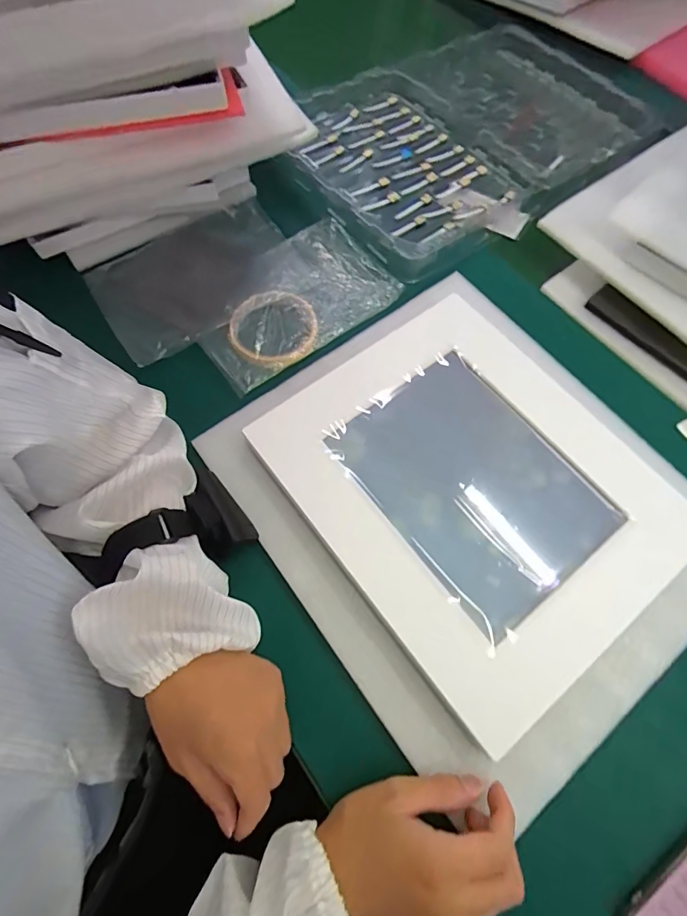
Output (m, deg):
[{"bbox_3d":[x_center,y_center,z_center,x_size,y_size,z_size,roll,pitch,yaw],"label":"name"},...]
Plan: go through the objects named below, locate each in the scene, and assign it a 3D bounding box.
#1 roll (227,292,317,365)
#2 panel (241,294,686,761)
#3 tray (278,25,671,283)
[{"bbox_3d":[-0.068,-0.133,0.430,0.083,0.012,0.090,1,67,-2],"label":"roll"},{"bbox_3d":[0.103,0.018,0.356,0.246,0.025,0.295,-35,72,-16],"label":"panel"},{"bbox_3d":[0.161,-0.428,0.559,0.481,0.028,0.306,-36,73,-16],"label":"tray"}]

